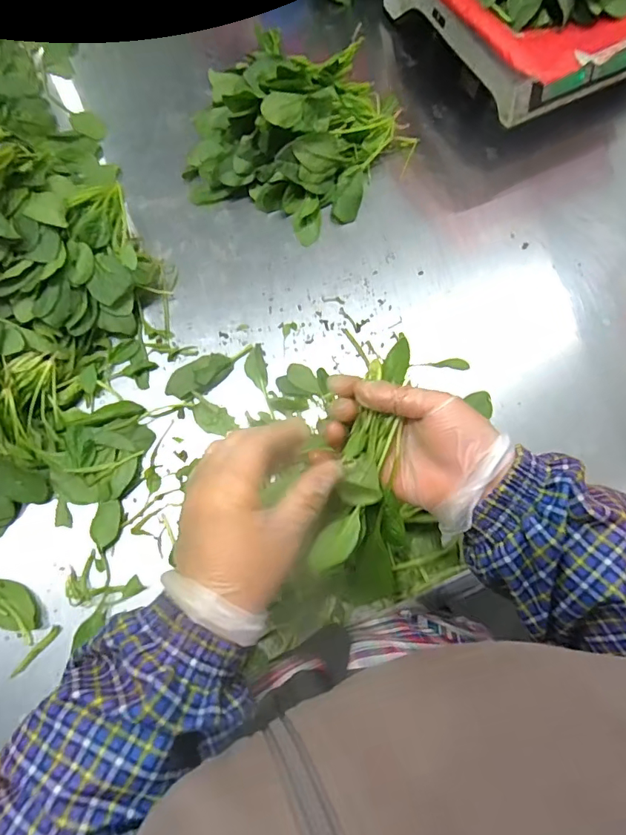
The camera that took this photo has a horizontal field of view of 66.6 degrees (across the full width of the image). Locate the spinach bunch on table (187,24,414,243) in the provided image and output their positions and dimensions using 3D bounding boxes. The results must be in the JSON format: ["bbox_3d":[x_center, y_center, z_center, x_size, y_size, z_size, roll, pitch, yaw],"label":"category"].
[{"bbox_3d":[-0.020,-0.363,0.591,0.231,0.089,0.247,0,72,-1],"label":"spinach bunch on table"}]

